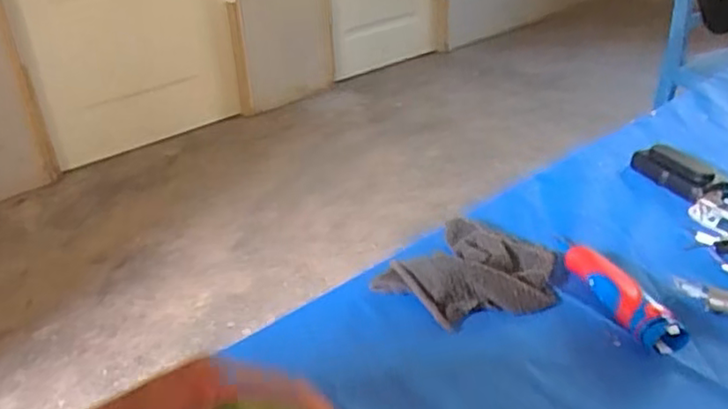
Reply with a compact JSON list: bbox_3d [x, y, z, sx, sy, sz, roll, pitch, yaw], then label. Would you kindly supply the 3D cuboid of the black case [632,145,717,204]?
[{"bbox_3d":[0.345,-0.037,0.719,0.041,0.027,0.104,-14,31,-17],"label":"black case"}]

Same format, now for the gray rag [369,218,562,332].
[{"bbox_3d":[0.102,0.056,0.572,0.128,0.029,0.138,20,38,36],"label":"gray rag"}]

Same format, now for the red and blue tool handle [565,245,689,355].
[{"bbox_3d":[0.207,0.074,0.530,0.031,0.032,0.125,-14,31,-17],"label":"red and blue tool handle"}]

